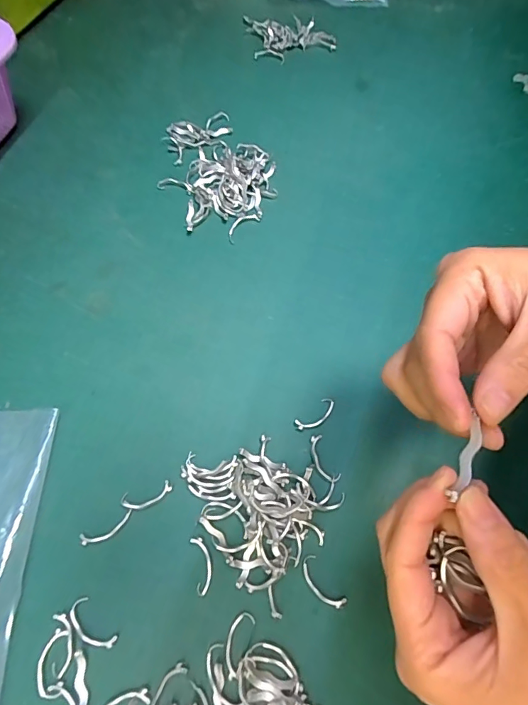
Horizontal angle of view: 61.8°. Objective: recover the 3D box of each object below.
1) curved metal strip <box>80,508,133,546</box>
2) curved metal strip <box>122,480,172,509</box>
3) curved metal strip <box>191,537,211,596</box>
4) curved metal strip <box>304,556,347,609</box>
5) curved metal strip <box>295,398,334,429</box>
[{"bbox_3d":[-0.098,0.111,0.277,0.034,0.004,0.010,-24,67,-13],"label":"curved metal strip"},{"bbox_3d":[-0.076,0.093,0.286,0.033,0.004,0.013,-14,65,-9],"label":"curved metal strip"},{"bbox_3d":[-0.038,0.130,0.270,0.011,0.004,0.032,-10,65,-7],"label":"curved metal strip"},{"bbox_3d":[0.035,0.141,0.268,0.013,0.004,0.033,-34,70,-17],"label":"curved metal strip"},{"bbox_3d":[0.038,0.044,0.314,0.032,0.004,0.013,-35,70,-17],"label":"curved metal strip"}]

